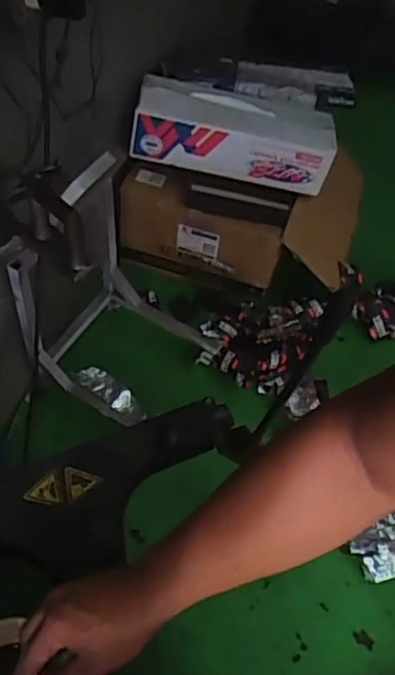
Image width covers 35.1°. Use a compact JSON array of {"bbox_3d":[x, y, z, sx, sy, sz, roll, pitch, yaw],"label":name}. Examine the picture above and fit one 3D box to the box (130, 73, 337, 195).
[{"bbox_3d":[0.093,-0.498,1.493,0.472,0.168,0.186,6,52,-1],"label":"box"}]

